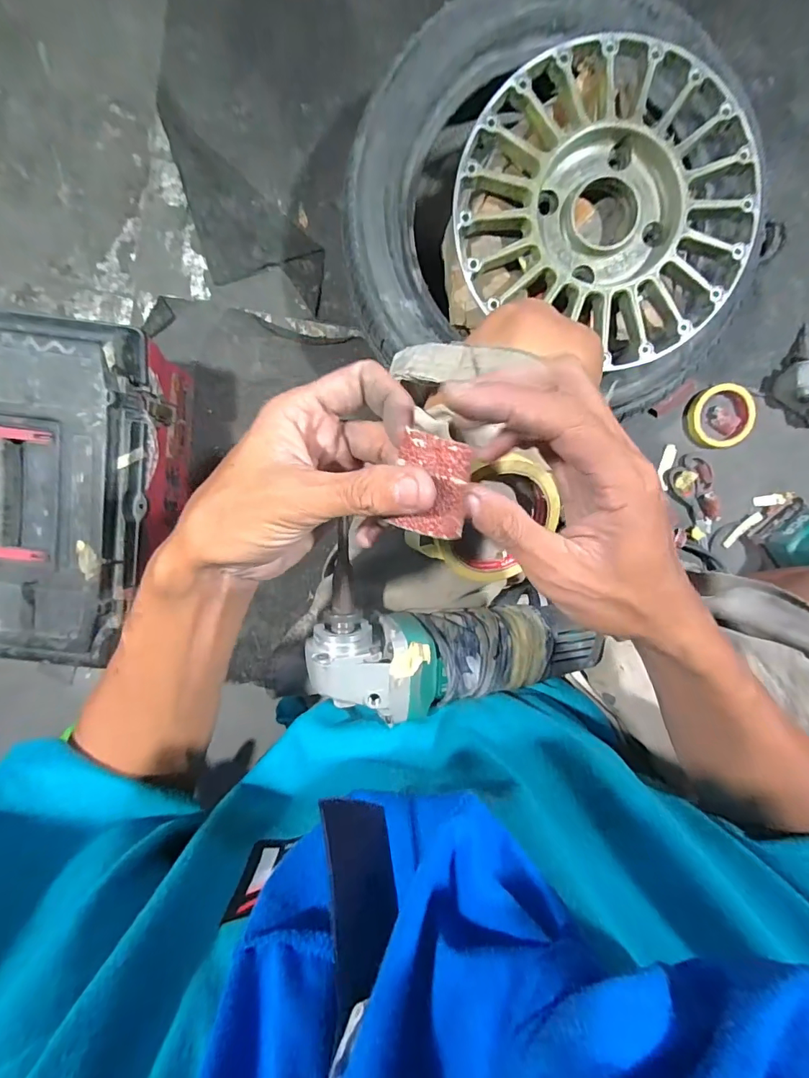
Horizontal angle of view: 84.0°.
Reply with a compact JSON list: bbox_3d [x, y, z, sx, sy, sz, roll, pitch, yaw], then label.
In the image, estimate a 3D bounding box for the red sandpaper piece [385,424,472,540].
[{"bbox_3d":[0.013,-0.023,0.196,0.029,0.009,0.043,6,99,-2],"label":"red sandpaper piece"}]

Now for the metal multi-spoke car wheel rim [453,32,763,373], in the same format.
[{"bbox_3d":[0.213,-0.352,0.472,0.306,0.040,0.281,0,97,0],"label":"metal multi-spoke car wheel rim"}]

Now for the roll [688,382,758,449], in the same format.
[{"bbox_3d":[0.498,-0.192,0.702,0.097,0.023,0.095,0,99,-1],"label":"roll"}]

